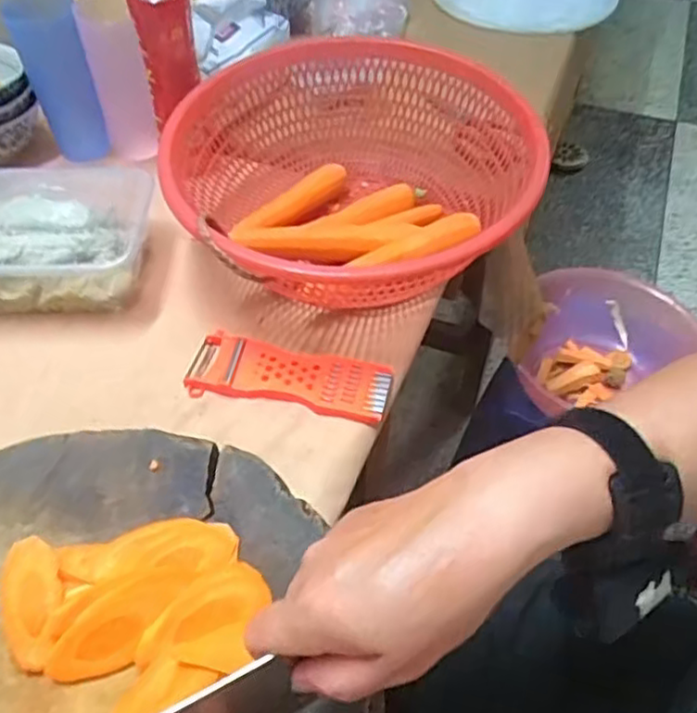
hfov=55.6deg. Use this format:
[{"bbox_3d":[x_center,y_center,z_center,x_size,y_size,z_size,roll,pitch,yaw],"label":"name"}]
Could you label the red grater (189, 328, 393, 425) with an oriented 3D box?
[{"bbox_3d":[-0.051,0.016,0.564,0.168,0.013,0.062,10,49,8],"label":"red grater"}]

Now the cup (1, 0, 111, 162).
[{"bbox_3d":[-0.317,-0.302,0.727,0.063,0.169,0.069,0,49,0],"label":"cup"}]

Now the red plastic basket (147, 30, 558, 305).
[{"bbox_3d":[0.006,-0.163,0.637,0.336,0.125,0.326,0,49,0],"label":"red plastic basket"}]

